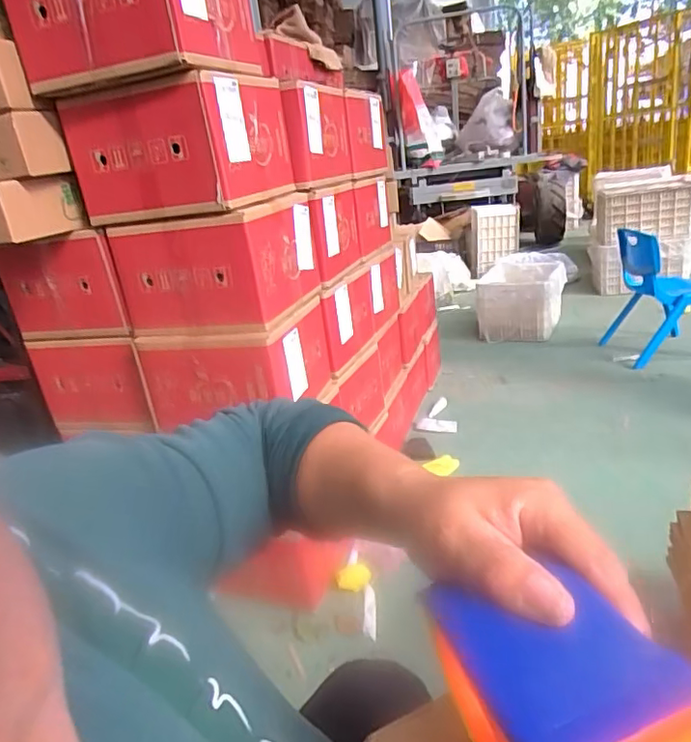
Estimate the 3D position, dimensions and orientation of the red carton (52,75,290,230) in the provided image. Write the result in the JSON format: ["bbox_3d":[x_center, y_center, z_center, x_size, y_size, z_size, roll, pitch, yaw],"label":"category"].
[{"bbox_3d":[-0.302,-0.421,1.083,0.317,0.208,0.283,-1,22,16],"label":"red carton"}]

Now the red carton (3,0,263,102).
[{"bbox_3d":[-0.365,-0.628,1.011,0.325,0.228,0.307,-1,22,16],"label":"red carton"}]

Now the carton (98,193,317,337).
[{"bbox_3d":[-0.253,-0.218,1.154,0.312,0.204,0.269,-1,22,16],"label":"carton"}]

